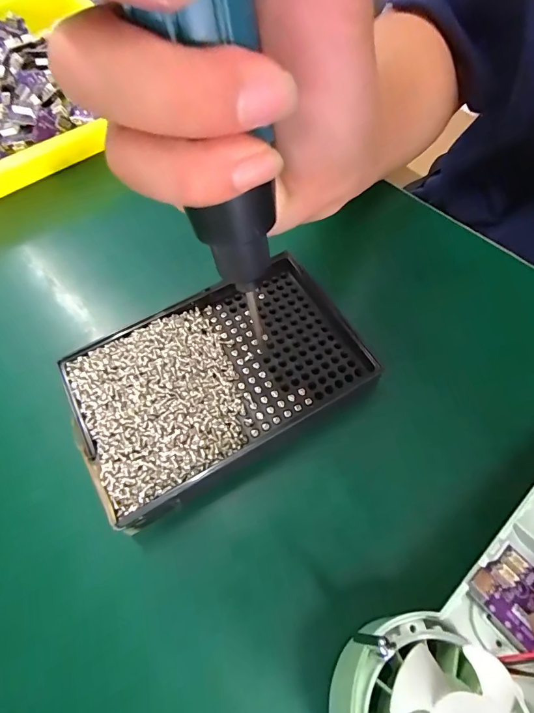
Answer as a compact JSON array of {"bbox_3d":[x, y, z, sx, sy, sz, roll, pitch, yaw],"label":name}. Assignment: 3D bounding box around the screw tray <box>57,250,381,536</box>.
[{"bbox_3d":[-0.024,0.007,0.188,0.140,0.012,0.090,-31,67,-14],"label":"screw tray"}]

